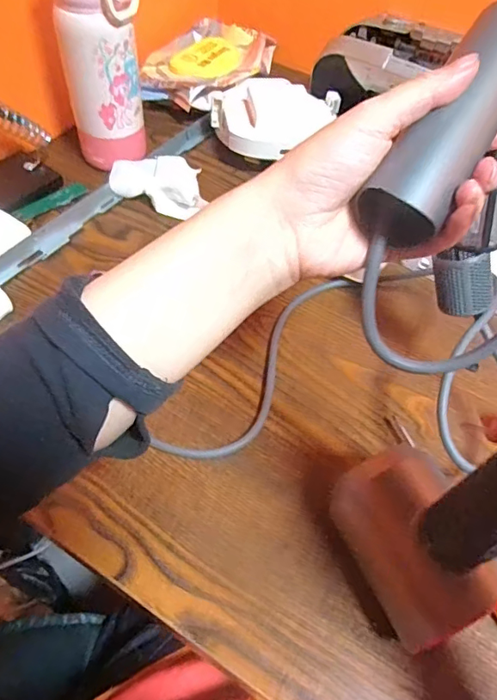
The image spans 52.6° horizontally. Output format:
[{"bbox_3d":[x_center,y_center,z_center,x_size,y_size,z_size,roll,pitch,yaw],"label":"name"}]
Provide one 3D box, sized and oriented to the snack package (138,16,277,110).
[{"bbox_3d":[-0.050,-0.370,0.648,0.118,0.033,0.187,29,56,16],"label":"snack package"}]

